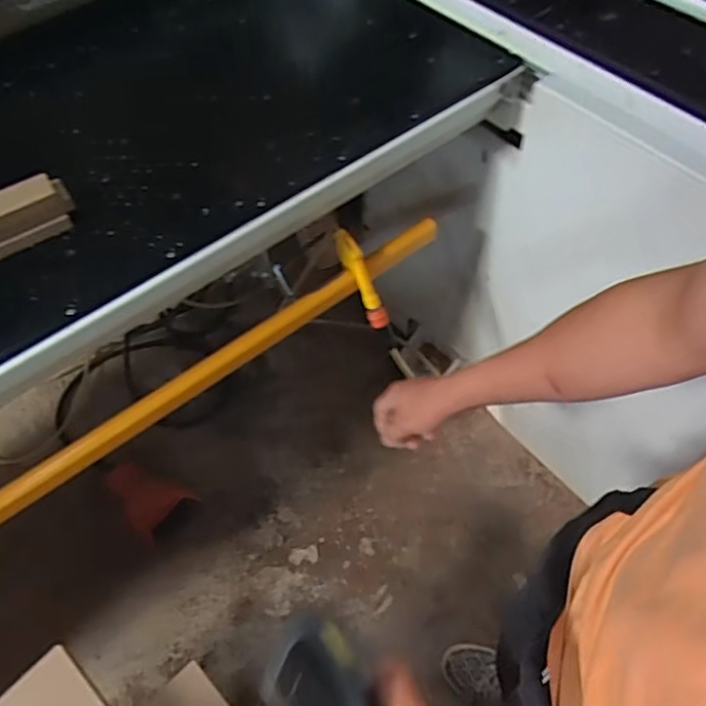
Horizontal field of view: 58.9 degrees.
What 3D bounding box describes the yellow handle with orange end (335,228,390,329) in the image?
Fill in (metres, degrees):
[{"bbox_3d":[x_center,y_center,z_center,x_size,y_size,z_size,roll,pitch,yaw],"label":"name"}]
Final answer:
[{"bbox_3d":[0.013,-0.109,0.954,0.045,0.168,0.020,15,50,46],"label":"yellow handle with orange end"}]

